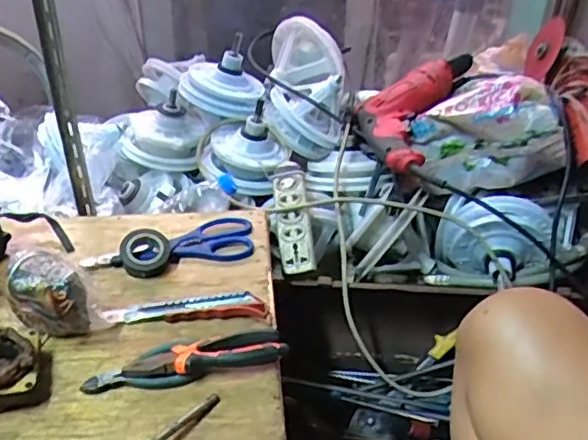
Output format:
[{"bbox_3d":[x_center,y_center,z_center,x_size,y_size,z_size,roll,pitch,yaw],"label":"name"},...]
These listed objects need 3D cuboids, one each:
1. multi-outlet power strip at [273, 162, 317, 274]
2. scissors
[{"bbox_3d":[-0.001,-0.007,0.862,0.043,0.025,0.174,-3,62,-7],"label":"multi-outlet power strip"},{"bbox_3d":[-0.146,0.035,0.755,0.205,0.017,0.071,-15,37,-22],"label":"scissors"}]

